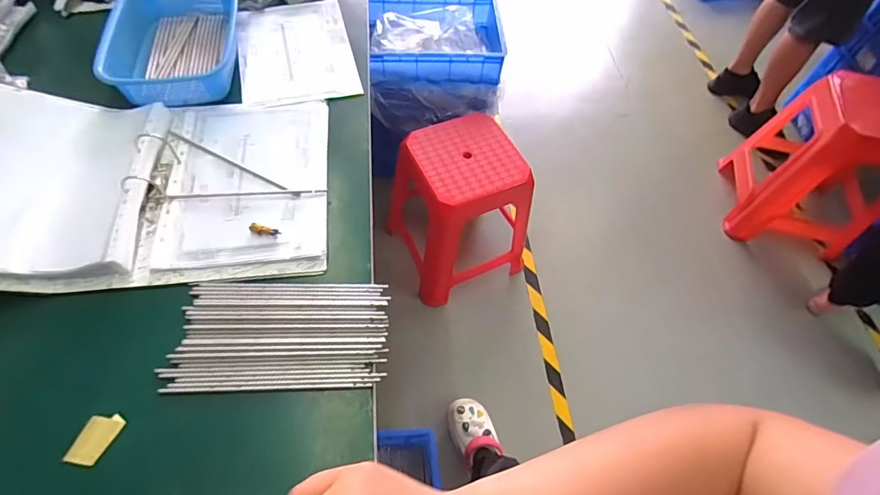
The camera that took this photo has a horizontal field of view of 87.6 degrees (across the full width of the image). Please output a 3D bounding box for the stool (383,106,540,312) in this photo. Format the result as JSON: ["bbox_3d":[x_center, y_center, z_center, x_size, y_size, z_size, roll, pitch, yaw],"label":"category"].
[{"bbox_3d":[0.056,-0.106,1.277,0.310,0.376,0.320,-18,62,-14],"label":"stool"}]

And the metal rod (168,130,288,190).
[{"bbox_3d":[-0.332,-0.136,0.714,0.221,0.011,0.008,25,61,11],"label":"metal rod"}]

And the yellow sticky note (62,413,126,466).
[{"bbox_3d":[-0.380,0.212,0.508,0.007,0.037,0.054,5,61,35],"label":"yellow sticky note"}]

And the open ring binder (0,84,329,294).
[{"bbox_3d":[-0.468,-0.116,0.642,0.594,0.087,0.338,-5,59,-7],"label":"open ring binder"}]

